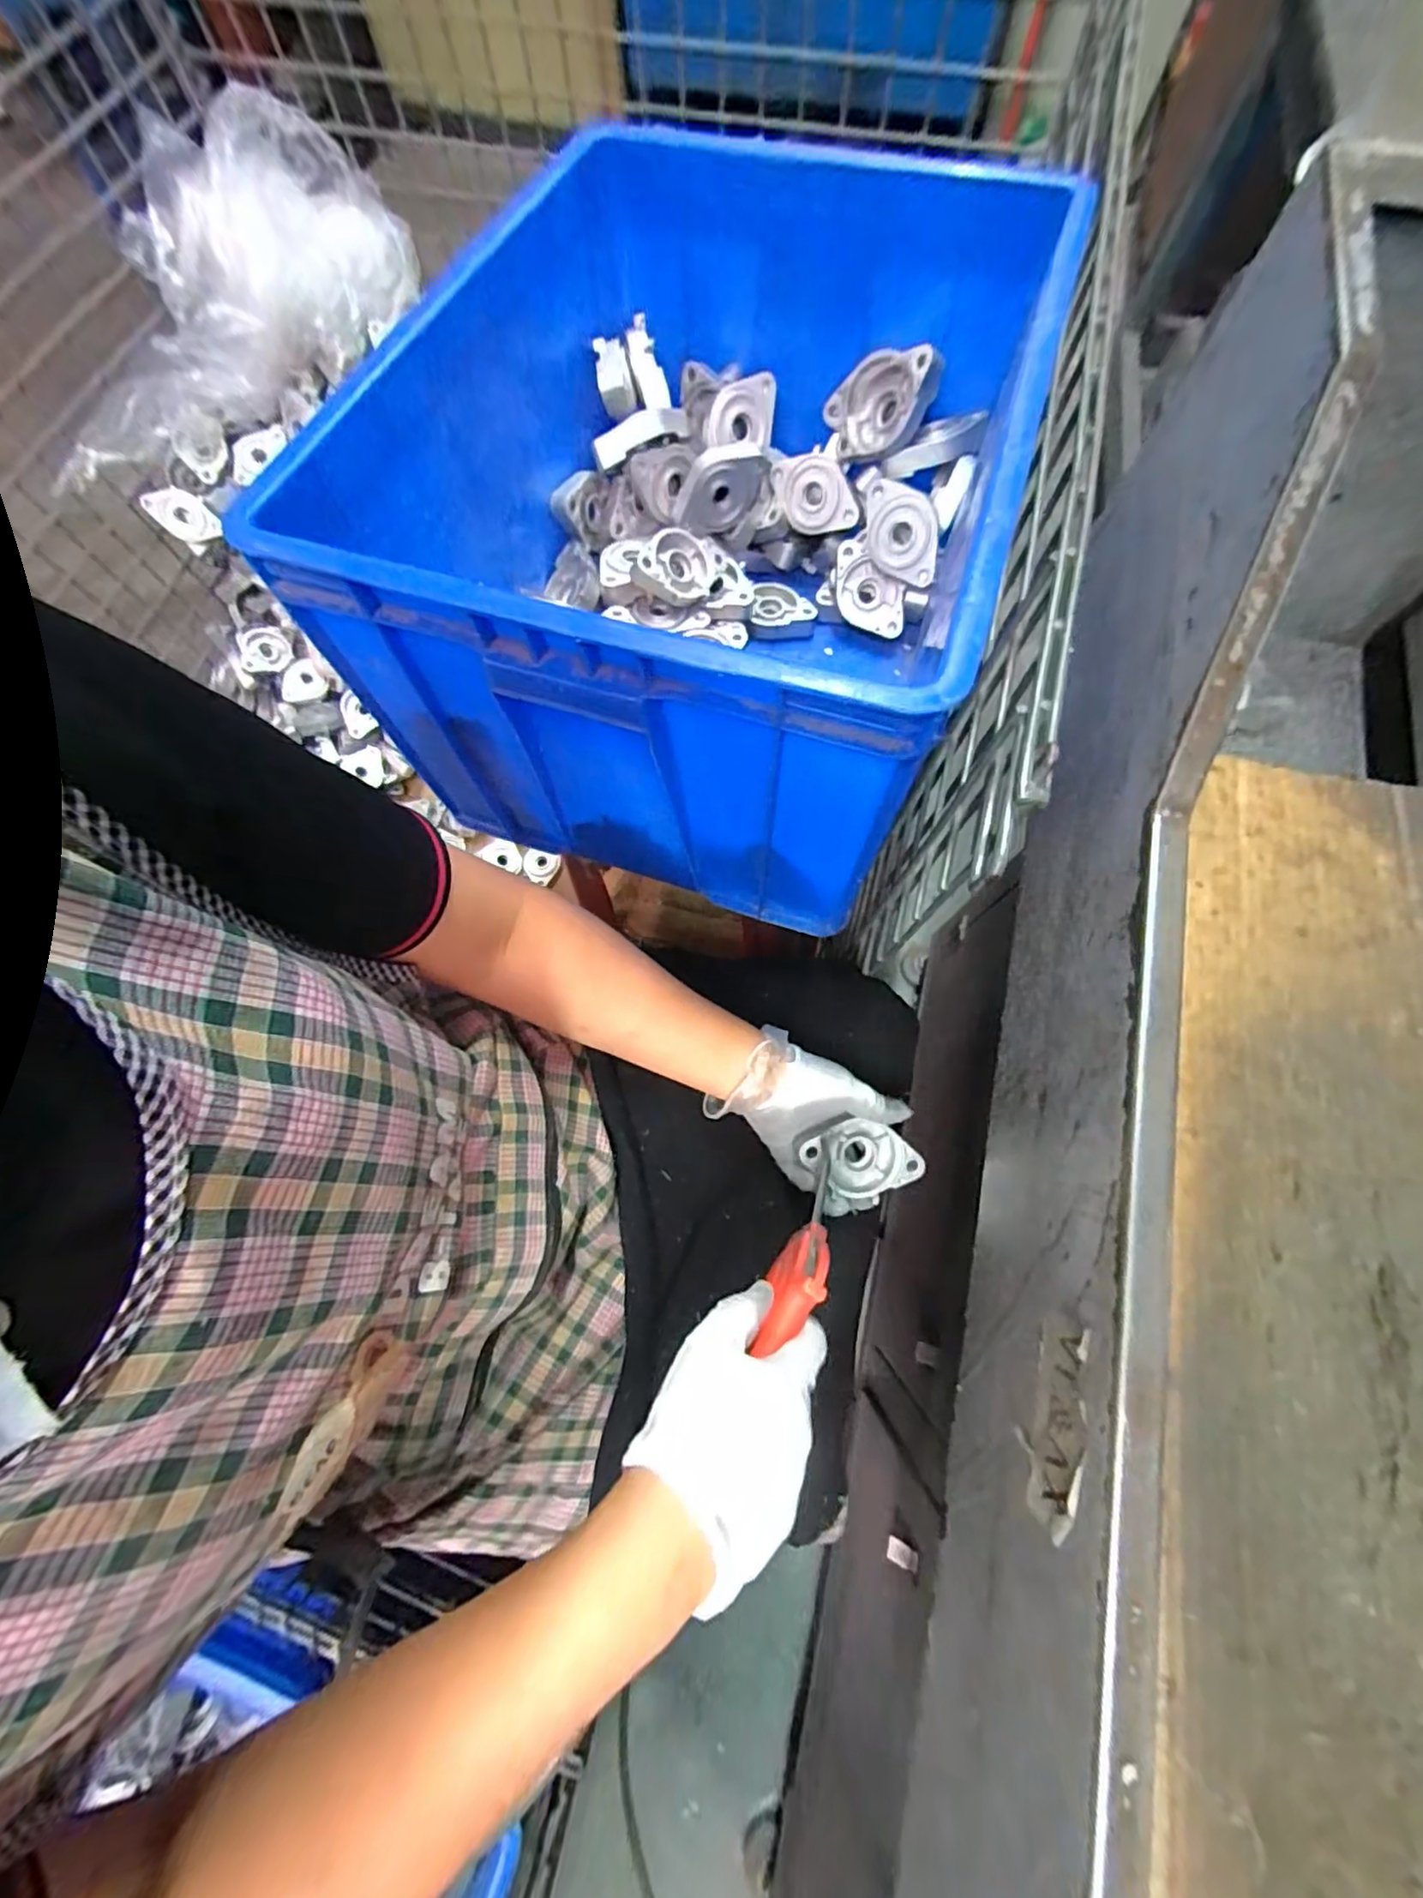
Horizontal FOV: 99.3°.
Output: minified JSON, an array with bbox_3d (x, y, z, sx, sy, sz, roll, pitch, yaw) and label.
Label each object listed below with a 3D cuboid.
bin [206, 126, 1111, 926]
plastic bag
[{"bbox_3d":[0.007,-0.367,0.496,0.403,0.279,0.542,19,74,7],"label":"bin"},{"bbox_3d":[-0.680,-0.865,0.809,0.253,0.184,0.539,42,90,12],"label":"plastic bag"}]

